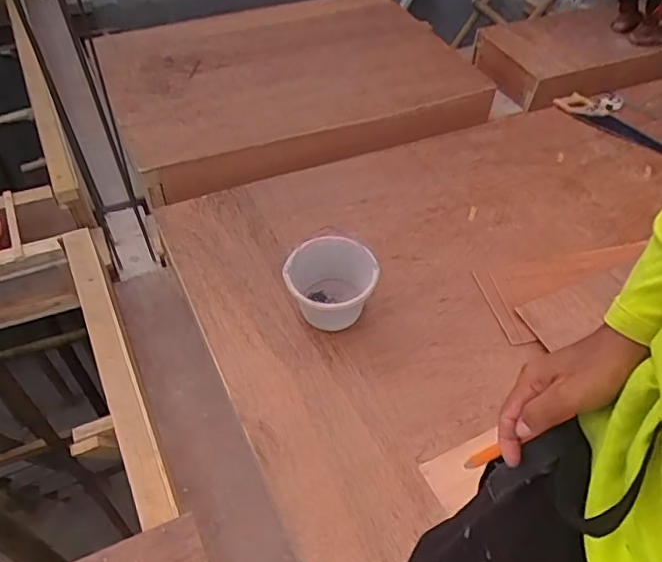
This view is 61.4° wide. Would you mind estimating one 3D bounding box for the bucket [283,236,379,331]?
[{"bbox_3d":[0.007,0.011,1.545,0.230,0.164,0.221,1,49,-1],"label":"bucket"}]

